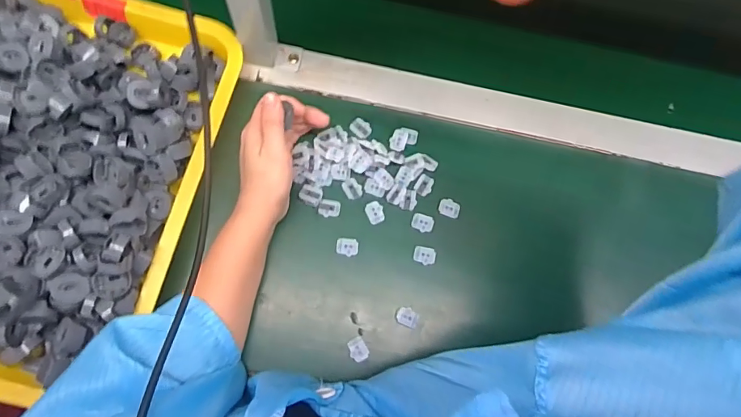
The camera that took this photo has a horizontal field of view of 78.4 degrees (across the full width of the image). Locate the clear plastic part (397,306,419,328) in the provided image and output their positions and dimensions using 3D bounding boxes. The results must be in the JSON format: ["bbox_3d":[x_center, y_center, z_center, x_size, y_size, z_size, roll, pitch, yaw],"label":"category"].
[{"bbox_3d":[0.037,0.106,0.443,0.021,0.004,0.018,20,76,7],"label":"clear plastic part"}]

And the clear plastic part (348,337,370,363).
[{"bbox_3d":[-0.012,0.134,0.430,0.016,0.004,0.021,-30,76,-6],"label":"clear plastic part"}]

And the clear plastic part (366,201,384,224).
[{"bbox_3d":[0.005,0.004,0.467,0.017,0.004,0.023,-22,75,-4],"label":"clear plastic part"}]

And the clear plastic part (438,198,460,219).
[{"bbox_3d":[0.083,-0.001,0.475,0.022,0.004,0.018,19,76,7],"label":"clear plastic part"}]

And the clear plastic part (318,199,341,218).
[{"bbox_3d":[-0.042,0.000,0.461,0.021,0.004,0.019,7,75,4],"label":"clear plastic part"}]

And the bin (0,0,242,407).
[{"bbox_3d":[-0.308,-0.039,0.409,0.289,0.083,0.394,13,75,6],"label":"bin"}]

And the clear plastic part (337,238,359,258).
[{"bbox_3d":[-0.023,0.038,0.455,0.021,0.004,0.018,7,75,4],"label":"clear plastic part"}]

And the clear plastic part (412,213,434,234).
[{"bbox_3d":[0.054,0.015,0.468,0.022,0.004,0.018,18,76,7],"label":"clear plastic part"}]

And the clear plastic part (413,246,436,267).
[{"bbox_3d":[0.055,0.048,0.460,0.022,0.004,0.018,12,75,5],"label":"clear plastic part"}]

